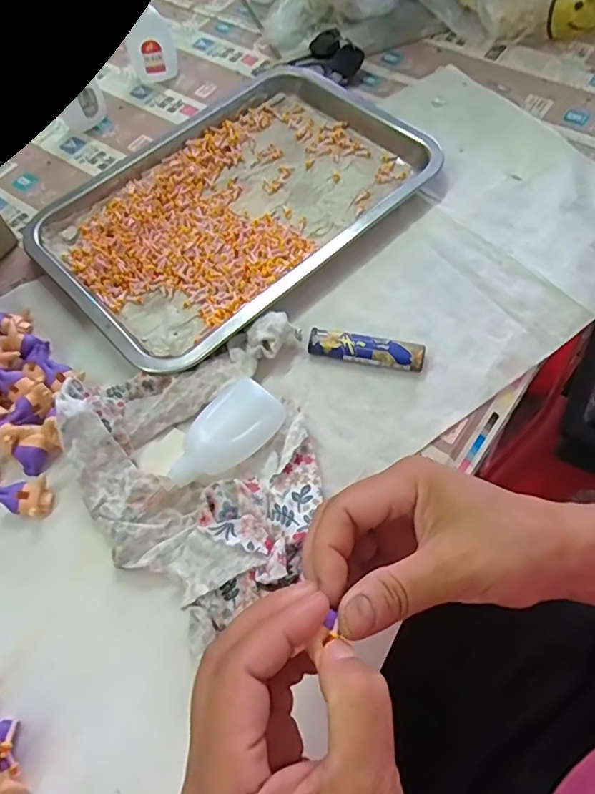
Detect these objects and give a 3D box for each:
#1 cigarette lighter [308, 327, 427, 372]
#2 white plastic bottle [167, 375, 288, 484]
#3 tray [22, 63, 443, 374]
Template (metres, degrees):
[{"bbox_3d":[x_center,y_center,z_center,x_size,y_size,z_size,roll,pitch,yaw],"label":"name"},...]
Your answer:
[{"bbox_3d":[0.048,-0.033,0.373,0.080,0.010,0.019,12,64,8],"label":"cigarette lighter"},{"bbox_3d":[-0.046,0.025,0.337,0.038,0.021,0.079,38,70,19],"label":"white plastic bottle"},{"bbox_3d":[-0.060,-0.171,0.451,0.307,0.024,0.229,-40,68,-17],"label":"tray"}]

